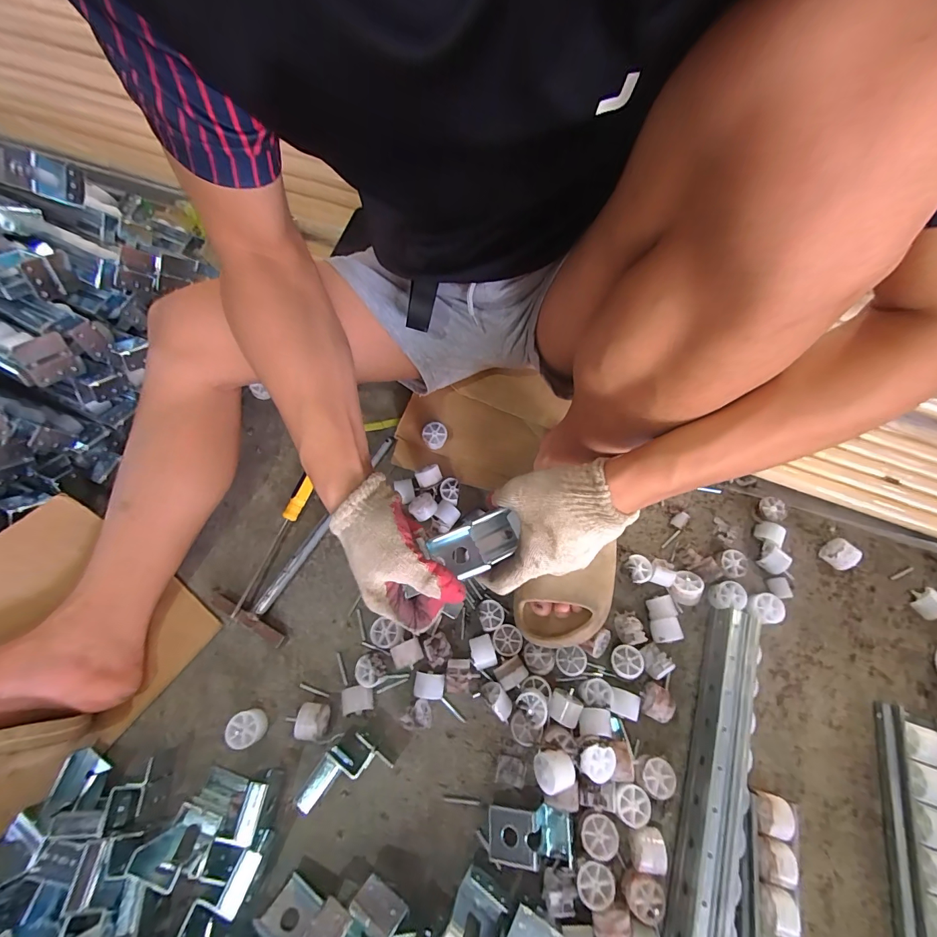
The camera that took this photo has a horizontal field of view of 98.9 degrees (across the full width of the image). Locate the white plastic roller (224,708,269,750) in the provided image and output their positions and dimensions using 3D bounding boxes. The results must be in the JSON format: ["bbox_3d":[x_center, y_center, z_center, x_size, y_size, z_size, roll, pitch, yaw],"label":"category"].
[{"bbox_3d":[-0.243,0.286,0.441,0.035,0.026,0.034,0,66,0],"label":"white plastic roller"}]

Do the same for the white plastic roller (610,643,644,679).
[{"bbox_3d":[0.184,0.227,0.471,0.034,0.026,0.035,0,66,0],"label":"white plastic roller"}]

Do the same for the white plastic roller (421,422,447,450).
[{"bbox_3d":[-0.048,-0.045,0.576,0.034,0.030,0.032,0,66,0],"label":"white plastic roller"}]

